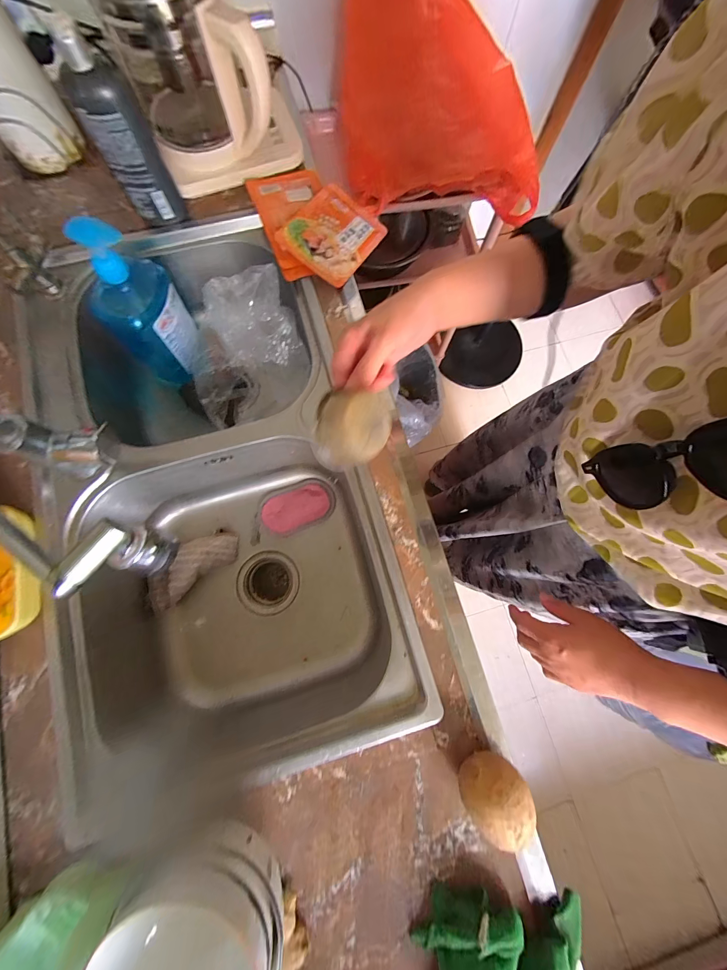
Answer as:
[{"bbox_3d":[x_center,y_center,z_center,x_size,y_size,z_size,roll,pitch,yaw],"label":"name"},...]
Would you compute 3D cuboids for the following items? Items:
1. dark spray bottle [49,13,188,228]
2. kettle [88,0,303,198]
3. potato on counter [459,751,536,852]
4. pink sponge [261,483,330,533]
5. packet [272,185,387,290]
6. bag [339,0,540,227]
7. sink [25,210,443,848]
[{"bbox_3d":[-0.313,-0.450,0.445,0.071,0.200,0.056,-30,79,-8],"label":"dark spray bottle"},{"bbox_3d":[-0.227,-0.600,0.463,0.210,0.207,0.204,-17,77,-6],"label":"kettle"},{"bbox_3d":[0.138,0.328,0.356,0.064,0.061,0.072,-21,78,-7],"label":"potato on counter"},{"bbox_3d":[-0.125,0.042,0.619,0.123,0.022,0.062,-21,80,-4],"label":"pink sponge"},{"bbox_3d":[-0.044,-0.407,0.542,0.124,0.012,0.178,37,70,-7],"label":"packet"},{"bbox_3d":[0.144,-0.711,0.625,0.373,0.100,0.358,-4,114,-8],"label":"bag"},{"bbox_3d":[-0.204,-0.016,0.567,0.392,0.260,0.763,-14,77,-5],"label":"sink"}]

